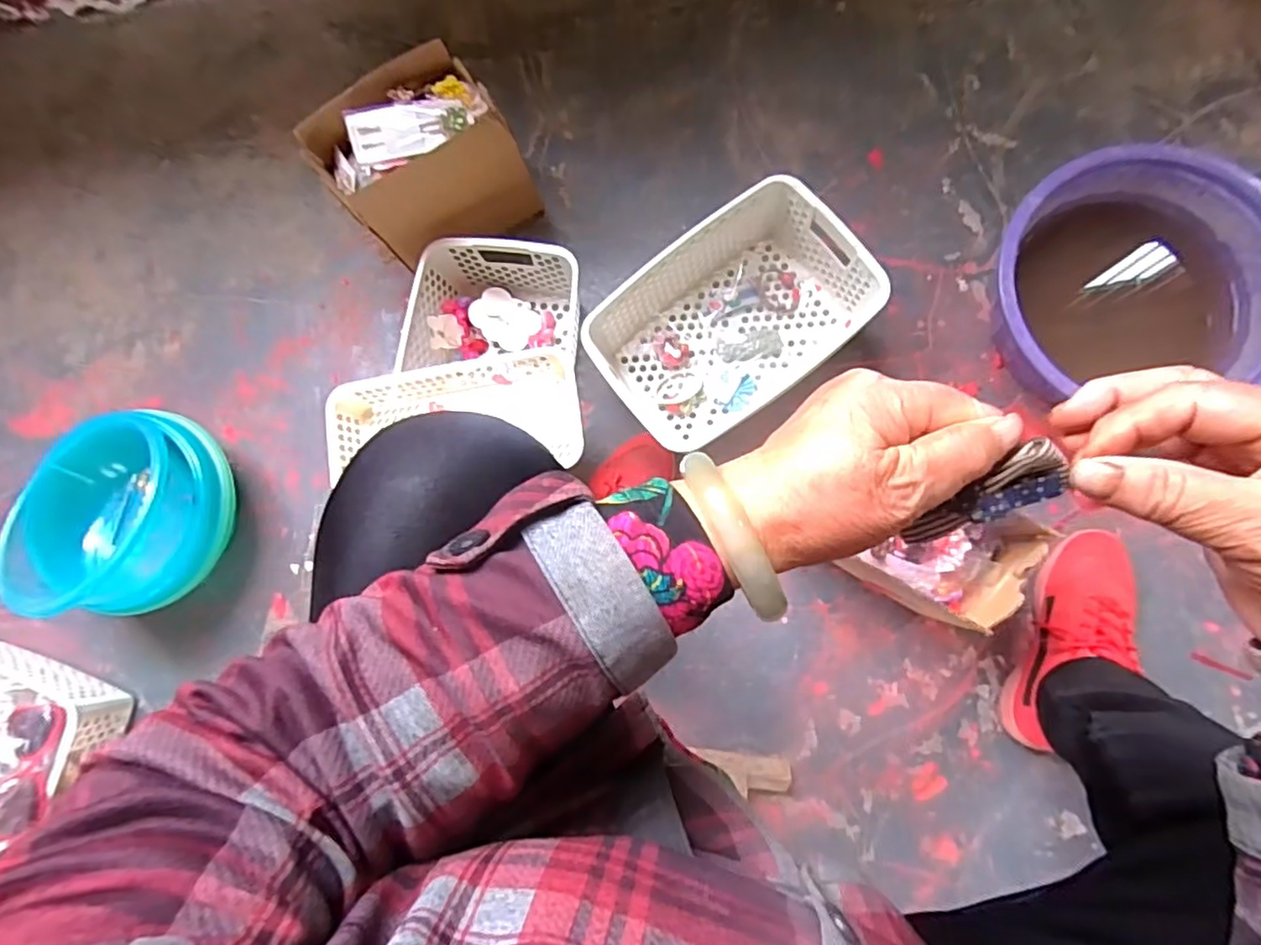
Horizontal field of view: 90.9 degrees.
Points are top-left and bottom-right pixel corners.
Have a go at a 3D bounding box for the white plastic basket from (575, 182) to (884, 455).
[{"bbox_3d":[0.110,-0.166,0.710,0.289,0.109,0.195,-37,80,-1],"label":"white plastic basket"}]

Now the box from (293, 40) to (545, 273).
[{"bbox_3d":[-0.237,-0.350,0.720,0.202,0.153,0.145,-31,80,1],"label":"box"}]

